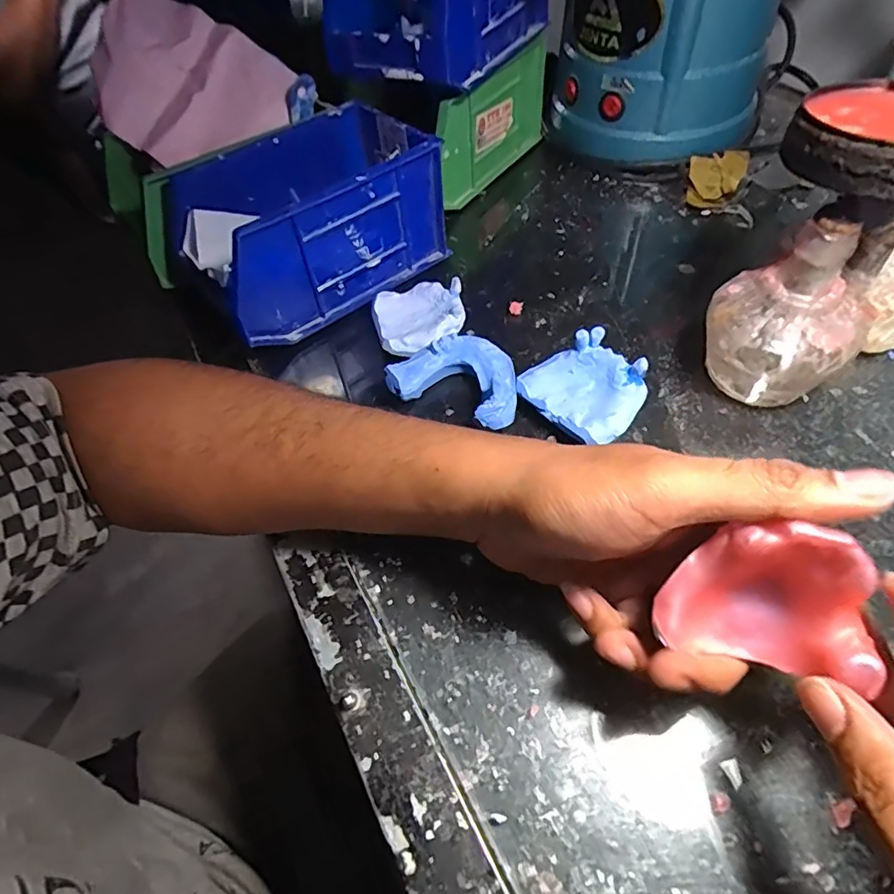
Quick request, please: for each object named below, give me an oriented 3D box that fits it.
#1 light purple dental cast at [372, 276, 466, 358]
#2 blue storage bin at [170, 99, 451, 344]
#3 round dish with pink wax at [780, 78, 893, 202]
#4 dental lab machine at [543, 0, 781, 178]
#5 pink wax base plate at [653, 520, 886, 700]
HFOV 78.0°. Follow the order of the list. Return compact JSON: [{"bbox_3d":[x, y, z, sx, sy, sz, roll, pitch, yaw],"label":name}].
[{"bbox_3d":[-0.018,-0.086,0.368,0.058,0.026,0.056,-3,53,4],"label":"light purple dental cast"},{"bbox_3d":[-0.094,-0.153,0.386,0.165,0.089,0.104,-32,57,-17],"label":"blue storage bin"},{"bbox_3d":[0.189,-0.135,0.239,0.071,0.019,0.072,25,60,22],"label":"round dish with pink wax"},{"bbox_3d":[0.188,-0.327,0.437,0.203,0.171,0.160,8,55,11],"label":"dental lab machine"},{"bbox_3d":[0.103,0.049,0.175,0.055,0.053,0.033,9,18,-2],"label":"pink wax base plate"}]

